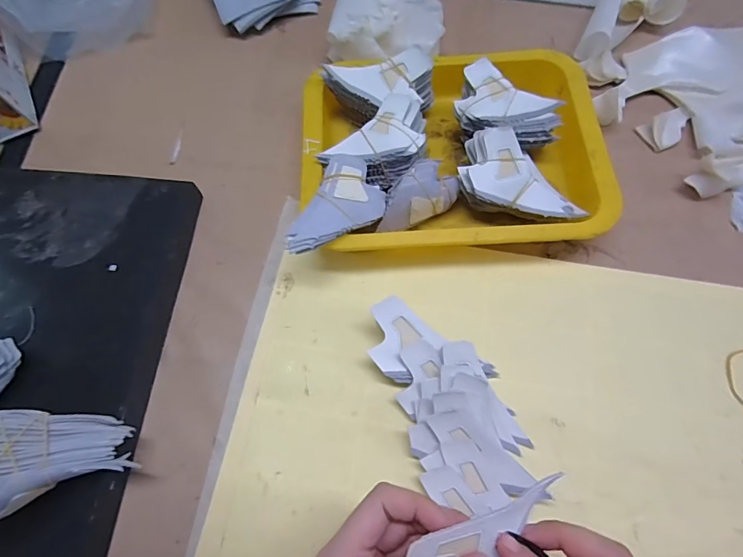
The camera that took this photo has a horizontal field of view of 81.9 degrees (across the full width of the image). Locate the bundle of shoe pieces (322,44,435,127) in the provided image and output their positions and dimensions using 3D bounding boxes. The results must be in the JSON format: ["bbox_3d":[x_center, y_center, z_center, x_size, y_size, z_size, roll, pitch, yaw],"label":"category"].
[{"bbox_3d":[0.009,-0.164,0.397,0.096,0.062,0.047,-8,69,-2],"label":"bundle of shoe pieces"}]

